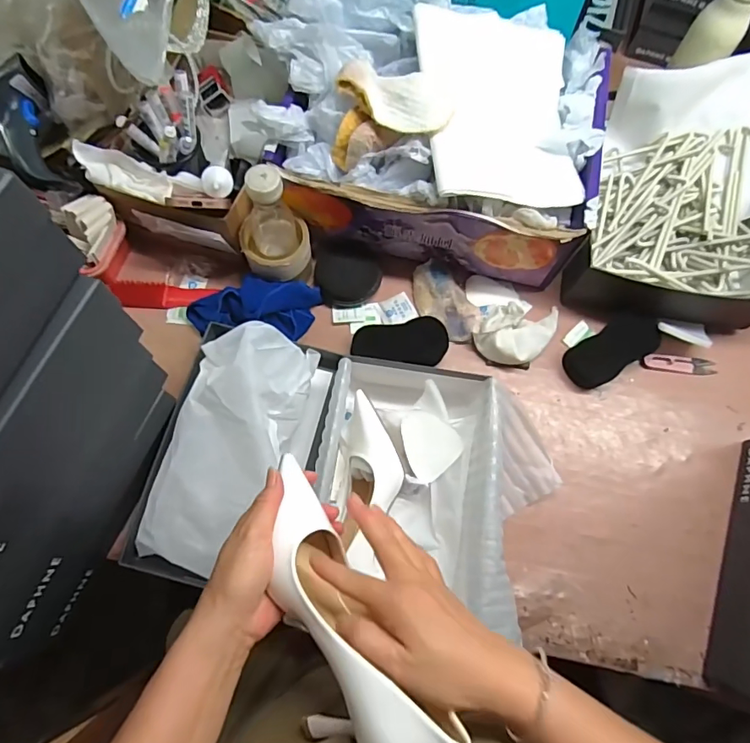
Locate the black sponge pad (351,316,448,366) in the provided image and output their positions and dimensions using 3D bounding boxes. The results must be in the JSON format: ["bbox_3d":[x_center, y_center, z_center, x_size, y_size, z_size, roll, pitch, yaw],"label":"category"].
[{"bbox_3d":[0.033,-0.039,0.659,0.125,0.026,0.057,-2,72,-2],"label":"black sponge pad"}]

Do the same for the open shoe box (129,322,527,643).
[{"bbox_3d":[-0.048,0.117,0.560,0.411,0.122,0.274,13,72,3],"label":"open shoe box"}]

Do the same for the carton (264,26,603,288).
[{"bbox_3d":[0.085,-0.308,0.650,0.395,0.189,0.281,9,72,1],"label":"carton"}]

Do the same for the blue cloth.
[{"bbox_3d":[-0.167,-0.089,0.665,0.177,0.051,0.093,6,72,0],"label":"blue cloth"}]

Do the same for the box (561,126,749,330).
[{"bbox_3d":[0.405,-0.209,0.684,0.274,0.098,0.280,6,72,0],"label":"box"}]

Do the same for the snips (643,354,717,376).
[{"bbox_3d":[0.424,-0.011,0.679,0.103,0.005,0.023,8,86,-5],"label":"snips"}]

